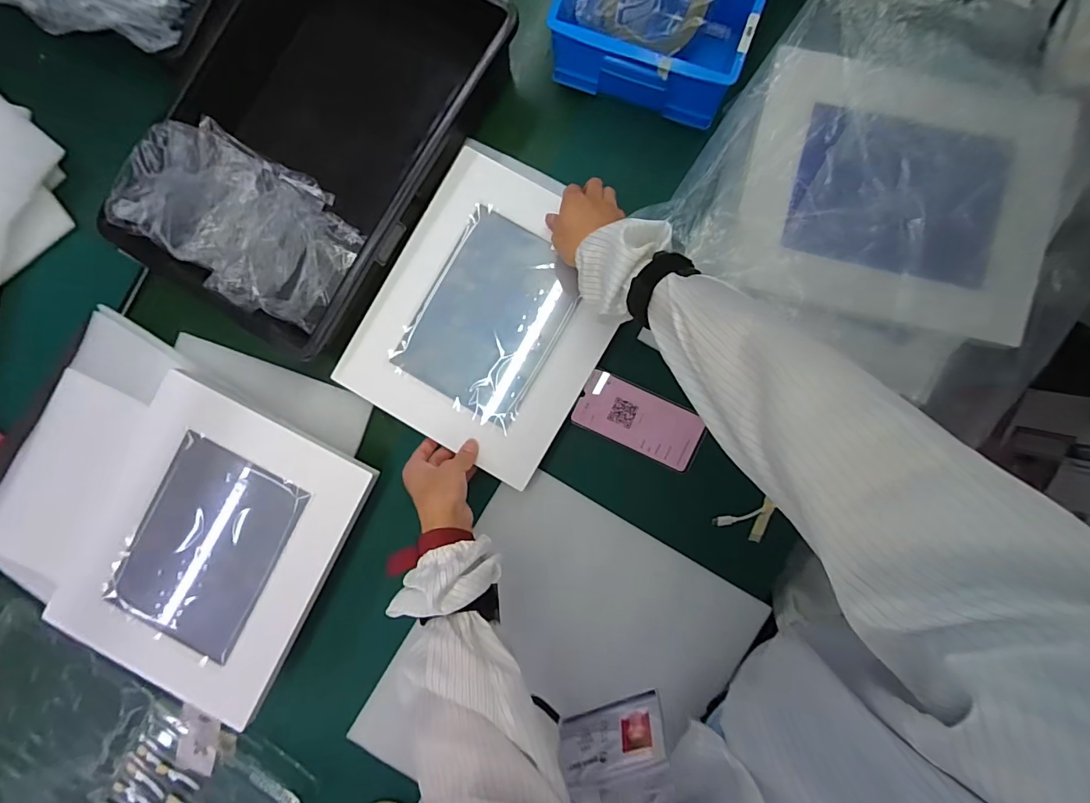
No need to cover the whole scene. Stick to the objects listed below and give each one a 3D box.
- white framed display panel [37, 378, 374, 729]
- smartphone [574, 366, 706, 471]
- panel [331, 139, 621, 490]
[{"bbox_3d":[-0.359,0.152,0.501,0.251,0.019,0.302,28,89,4],"label":"white framed display panel"},{"bbox_3d":[0.107,0.021,0.532,0.140,0.012,0.070,25,89,4],"label":"smartphone"},{"bbox_3d":[-0.053,-0.102,0.523,0.248,0.023,0.318,30,92,1],"label":"panel"}]

